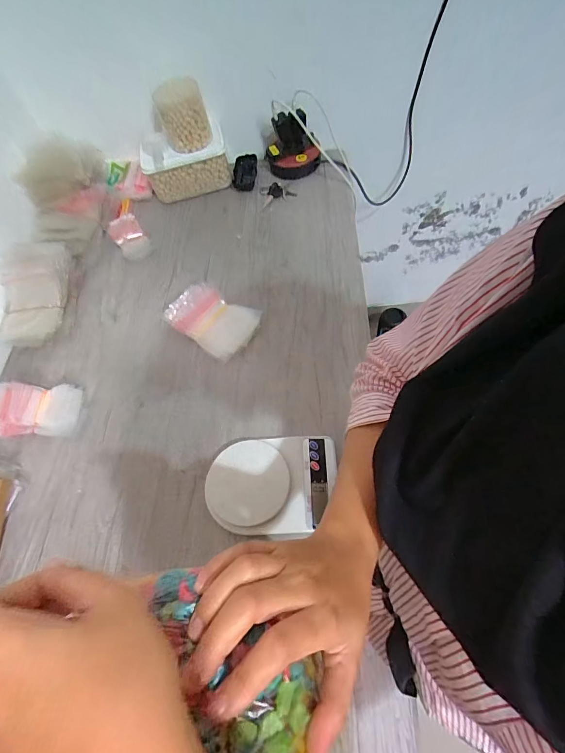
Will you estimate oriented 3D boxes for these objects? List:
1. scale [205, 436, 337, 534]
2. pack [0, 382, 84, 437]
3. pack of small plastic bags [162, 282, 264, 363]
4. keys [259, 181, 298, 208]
[{"bbox_3d":[-0.014,0.147,0.504,0.168,0.030,0.125,-4,62,7],"label":"scale"},{"bbox_3d":[-0.400,0.050,0.593,0.131,0.059,0.082,-6,61,6],"label":"pack"},{"bbox_3d":[-0.128,-0.103,0.650,0.162,0.040,0.115,25,69,20],"label":"pack of small plastic bags"},{"bbox_3d":[-0.020,-0.407,0.822,0.082,0.020,0.068,-30,62,-7],"label":"keys"}]

